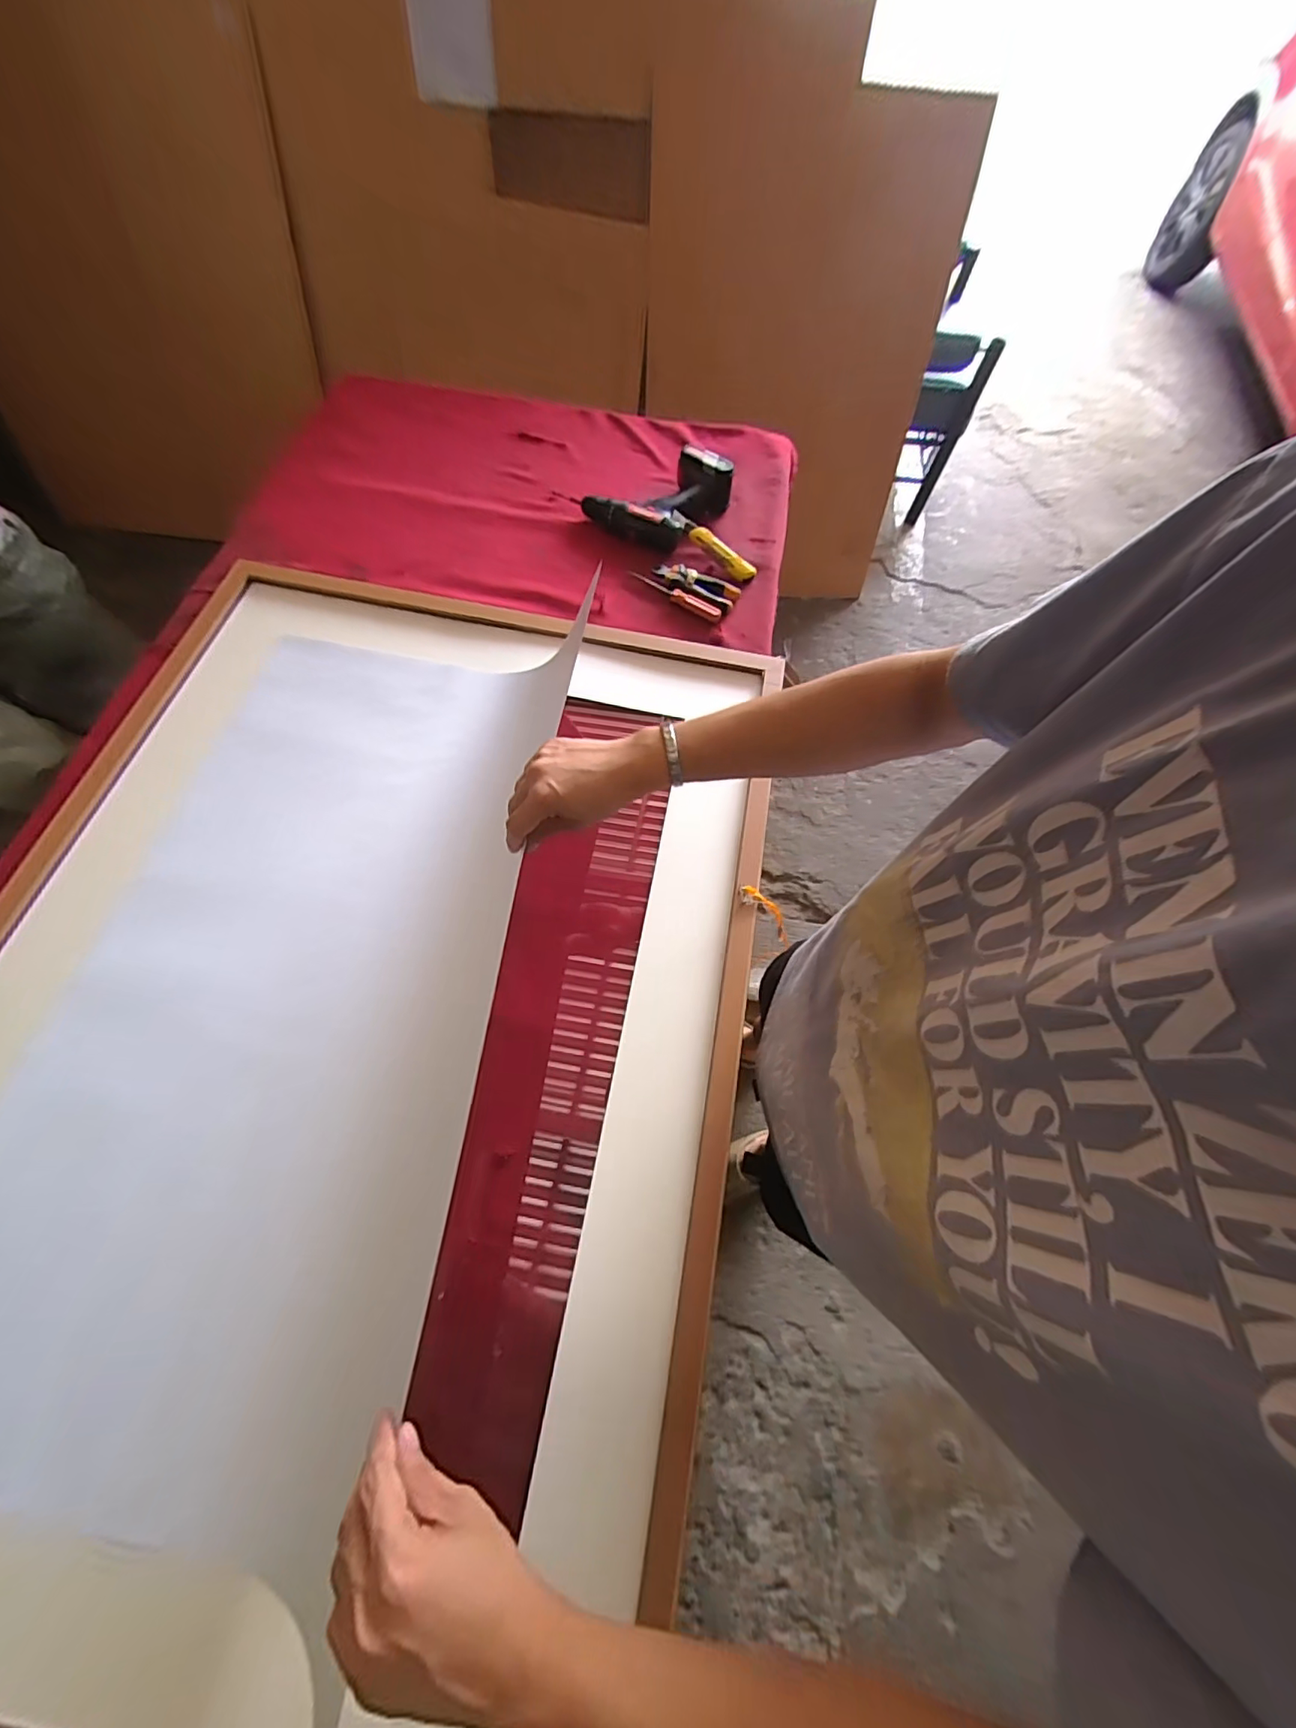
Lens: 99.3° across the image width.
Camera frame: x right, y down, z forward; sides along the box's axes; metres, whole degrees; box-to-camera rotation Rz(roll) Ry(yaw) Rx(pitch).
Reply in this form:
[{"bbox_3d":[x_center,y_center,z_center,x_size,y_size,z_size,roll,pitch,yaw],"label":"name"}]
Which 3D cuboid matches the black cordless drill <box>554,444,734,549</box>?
[{"bbox_3d":[0.010,-0.644,0.945,0.198,0.065,0.213,39,71,12],"label":"black cordless drill"}]

